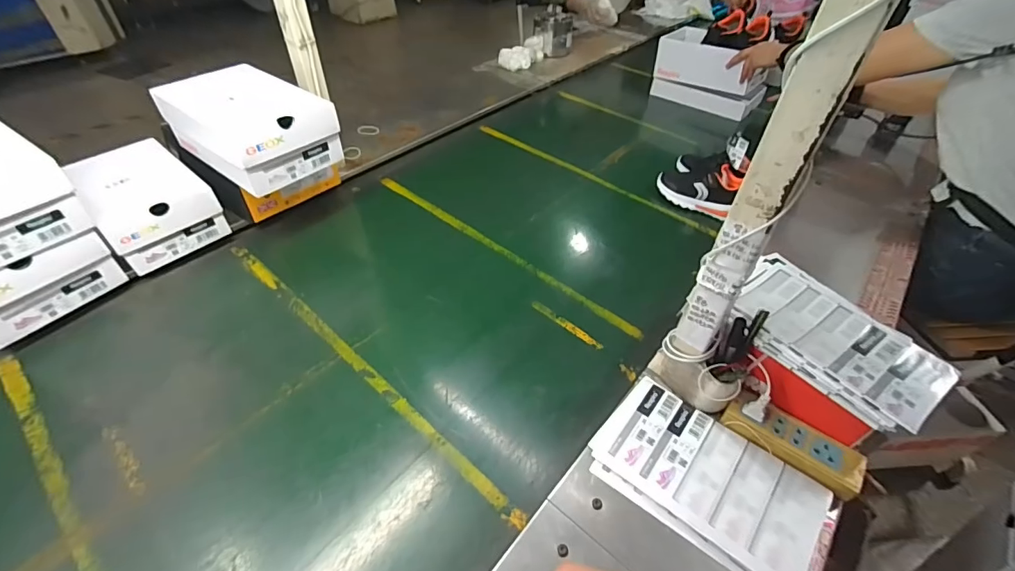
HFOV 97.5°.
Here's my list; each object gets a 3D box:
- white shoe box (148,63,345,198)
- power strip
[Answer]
[{"bbox_3d":[-0.473,-0.294,0.814,0.284,0.108,0.185,30,52,23],"label":"white shoe box"},{"bbox_3d":[0.353,0.191,0.551,0.151,0.028,0.061,32,52,24],"label":"power strip"}]

